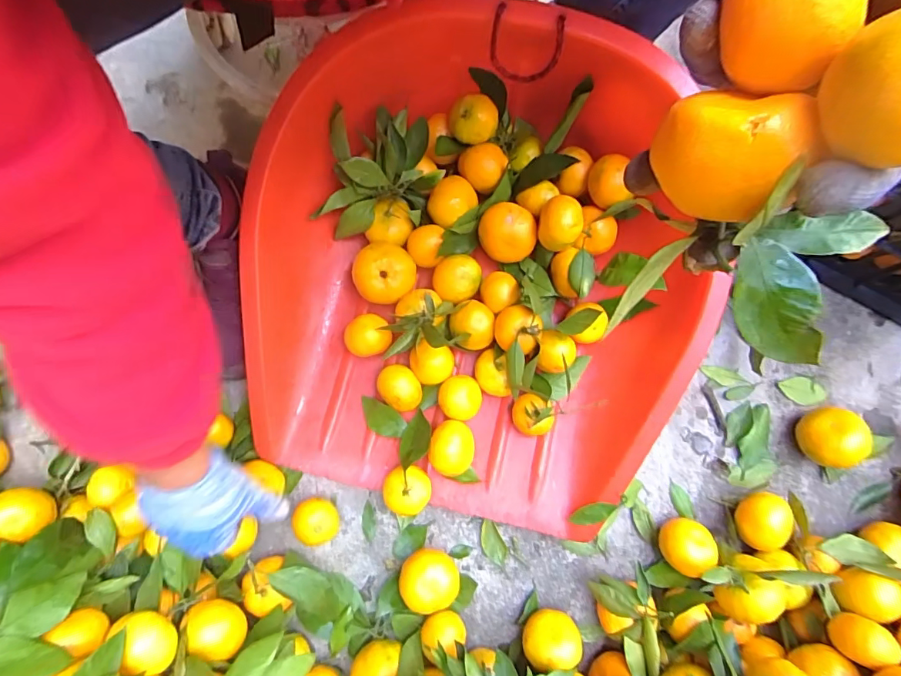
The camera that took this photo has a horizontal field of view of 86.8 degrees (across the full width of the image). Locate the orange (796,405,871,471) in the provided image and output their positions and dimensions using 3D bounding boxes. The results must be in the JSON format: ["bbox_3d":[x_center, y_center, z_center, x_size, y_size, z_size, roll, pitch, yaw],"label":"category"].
[{"bbox_3d":[0.418,0.110,0.524,0.057,0.050,0.062,4,79,0],"label":"orange"}]

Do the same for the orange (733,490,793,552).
[{"bbox_3d":[0.329,0.194,0.508,0.050,0.044,0.060,5,79,1],"label":"orange"}]

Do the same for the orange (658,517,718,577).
[{"bbox_3d":[0.244,0.216,0.497,0.046,0.045,0.051,35,81,6],"label":"orange"}]

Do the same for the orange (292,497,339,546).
[{"bbox_3d":[-0.144,0.196,0.516,0.044,0.035,0.045,-3,79,-1],"label":"orange"}]

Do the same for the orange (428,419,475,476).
[{"bbox_3d":[0.001,0.118,0.512,0.045,0.049,0.056,5,79,1],"label":"orange"}]

